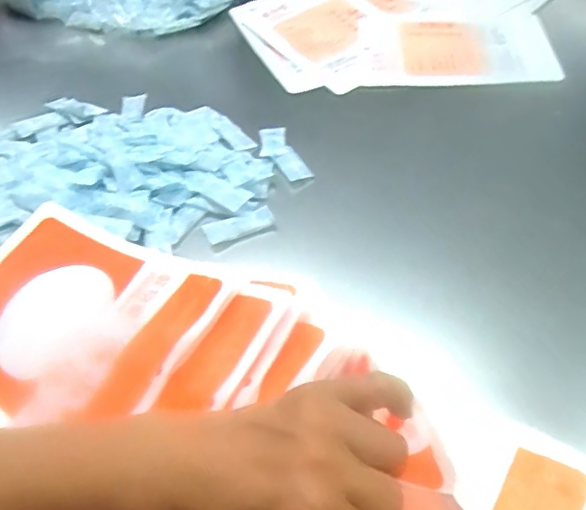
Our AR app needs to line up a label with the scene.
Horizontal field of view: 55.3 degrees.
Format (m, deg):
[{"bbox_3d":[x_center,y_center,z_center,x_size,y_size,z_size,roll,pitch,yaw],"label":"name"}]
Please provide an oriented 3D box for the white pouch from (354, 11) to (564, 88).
[{"bbox_3d":[0.216,-0.281,0.751,0.246,0.018,0.156,-2,47,4],"label":"white pouch"}]

